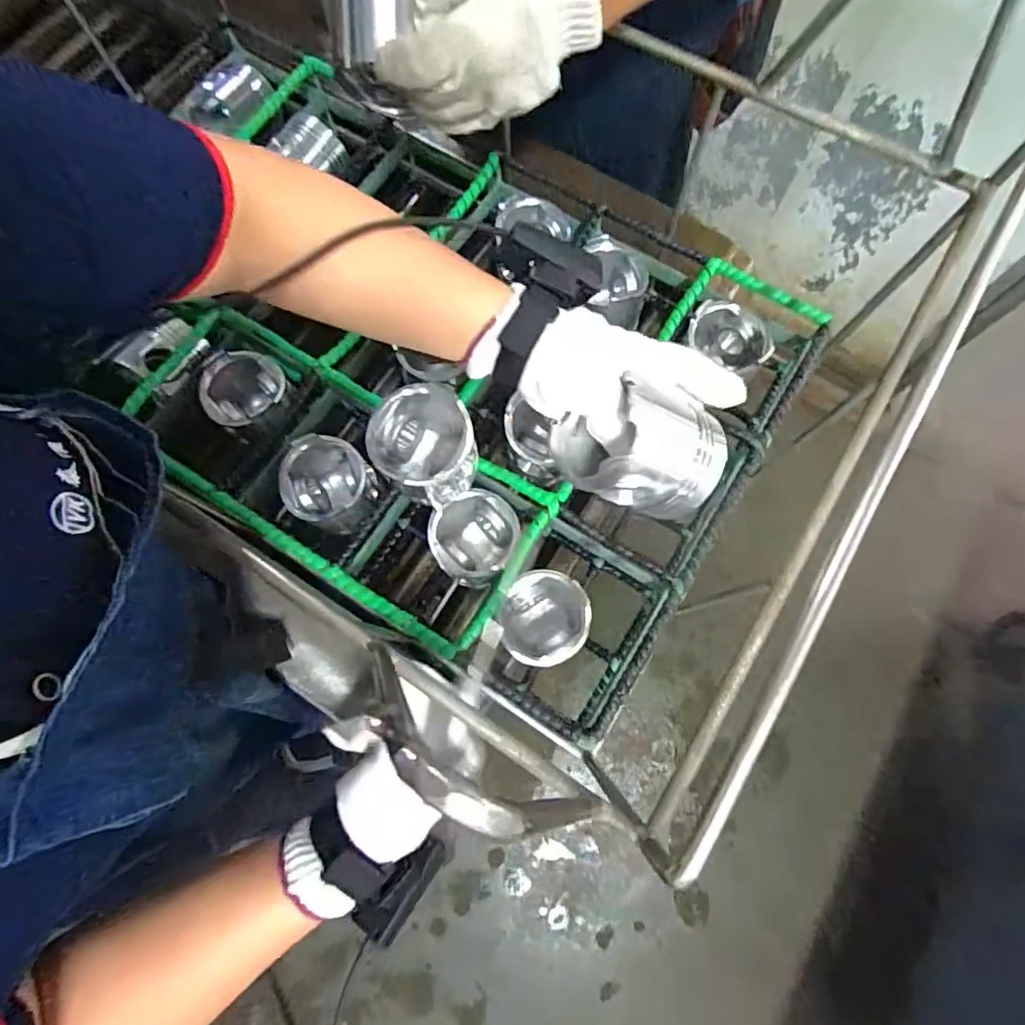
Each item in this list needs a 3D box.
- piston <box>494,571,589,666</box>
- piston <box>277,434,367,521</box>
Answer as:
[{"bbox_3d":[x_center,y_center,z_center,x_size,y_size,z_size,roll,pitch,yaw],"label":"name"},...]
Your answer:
[{"bbox_3d":[0.027,0.101,0.512,0.075,0.068,0.081,0,74,1],"label":"piston"},{"bbox_3d":[-0.178,-0.026,0.551,0.074,0.074,0.077,0,74,1],"label":"piston"}]

